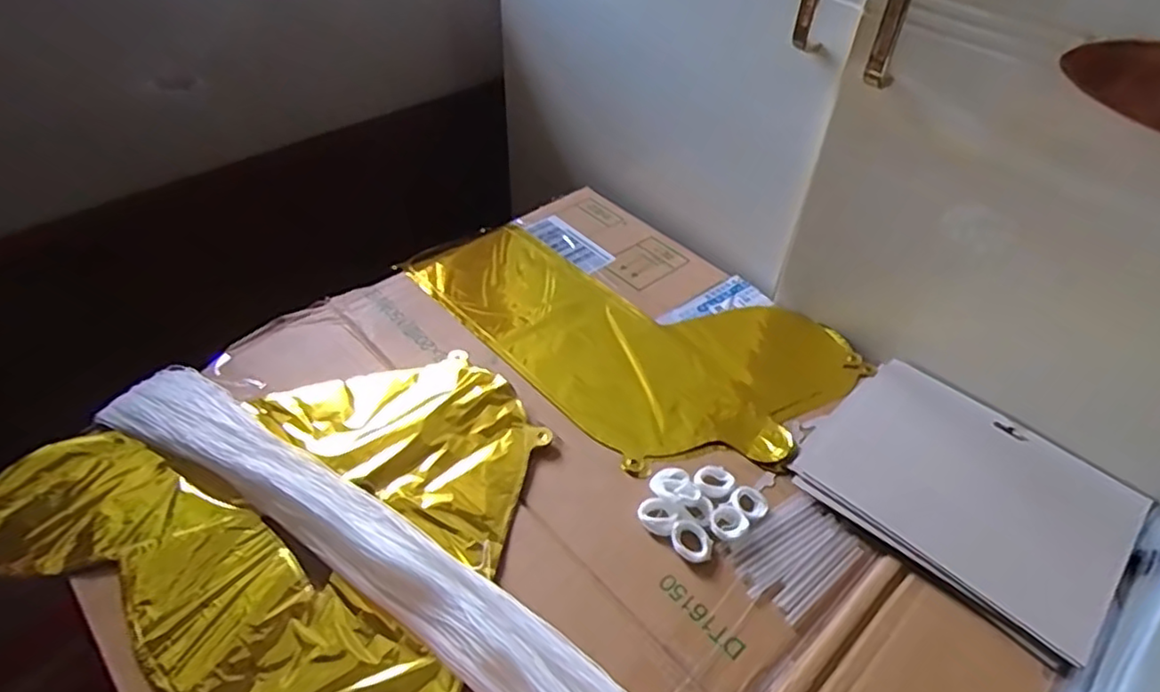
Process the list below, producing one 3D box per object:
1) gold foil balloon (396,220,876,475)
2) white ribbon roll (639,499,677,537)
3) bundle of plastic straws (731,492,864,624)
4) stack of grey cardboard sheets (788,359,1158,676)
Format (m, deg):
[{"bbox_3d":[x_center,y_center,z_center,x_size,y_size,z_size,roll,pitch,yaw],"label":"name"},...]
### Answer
[{"bbox_3d":[0.038,-0.029,0.611,0.371,0.010,0.231,35,52,27],"label":"gold foil balloon"},{"bbox_3d":[0.053,0.117,0.466,0.026,0.010,0.022,24,48,18],"label":"white ribbon roll"},{"bbox_3d":[0.145,0.138,0.455,0.083,0.006,0.058,-29,54,-29],"label":"bundle of plastic straws"},{"bbox_3d":[0.281,0.102,0.495,0.201,0.017,0.166,35,52,27],"label":"stack of grey cardboard sheets"}]

